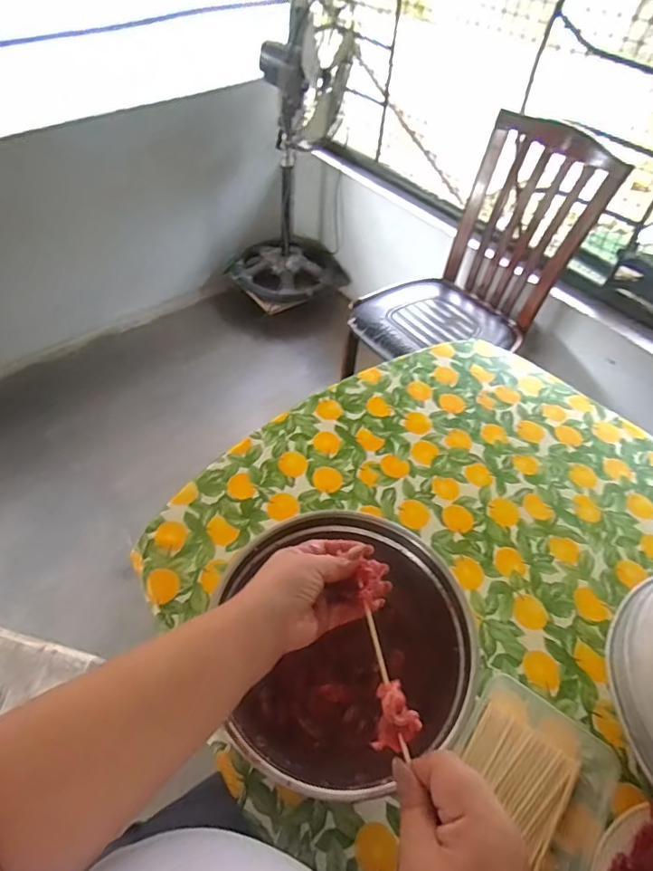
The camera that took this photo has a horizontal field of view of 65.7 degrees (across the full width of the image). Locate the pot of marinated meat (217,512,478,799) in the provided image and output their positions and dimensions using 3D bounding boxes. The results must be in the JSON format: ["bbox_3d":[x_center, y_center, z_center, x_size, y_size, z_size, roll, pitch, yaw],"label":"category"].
[{"bbox_3d":[0.014,0.228,0.573,0.247,0.147,0.240,2,52,-2],"label":"pot of marinated meat"}]

